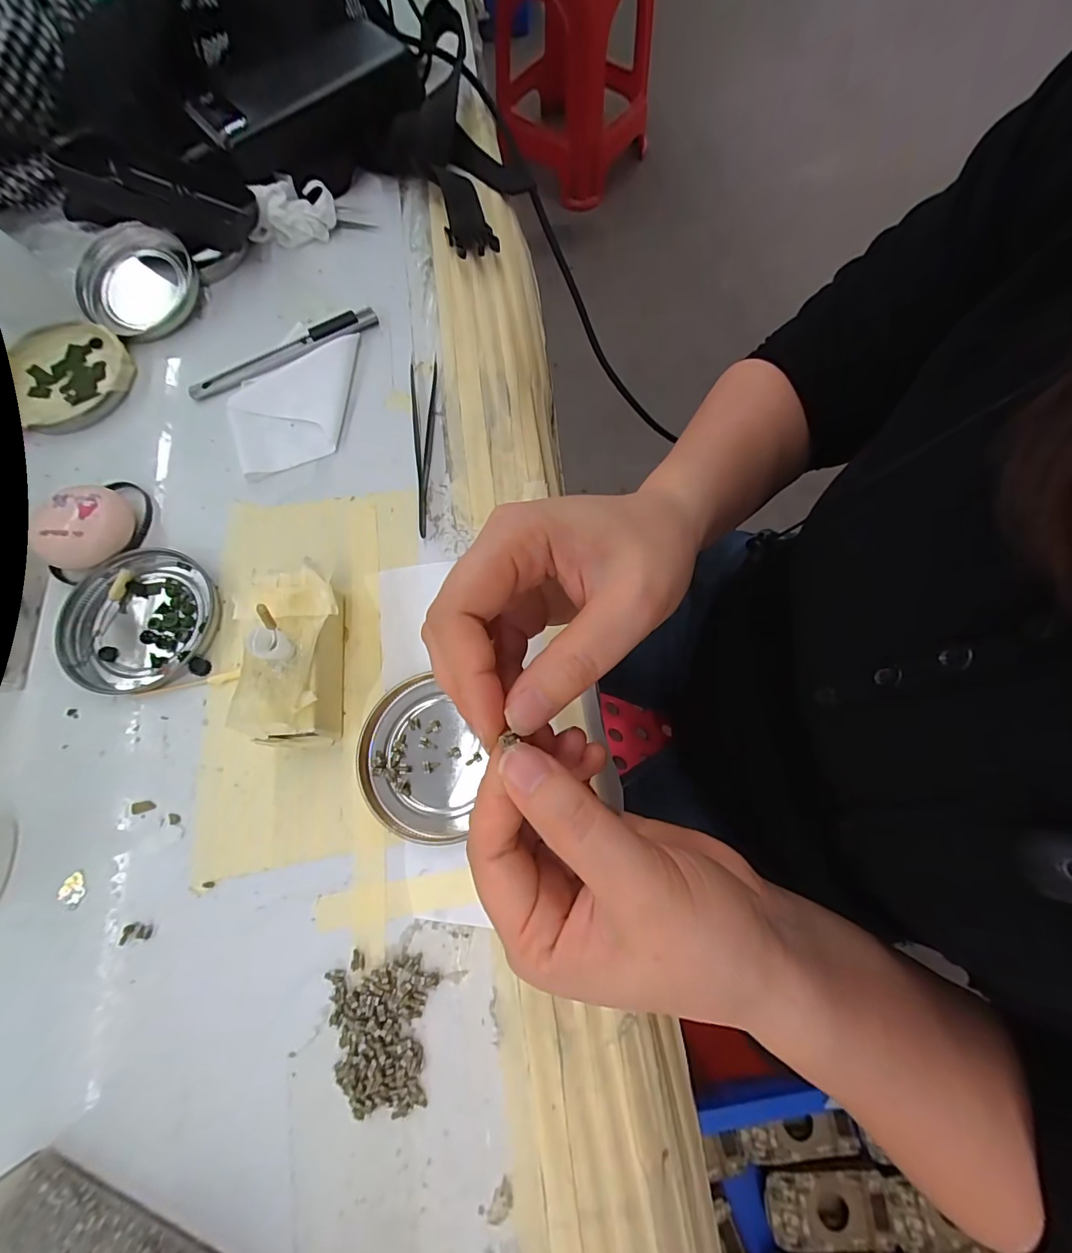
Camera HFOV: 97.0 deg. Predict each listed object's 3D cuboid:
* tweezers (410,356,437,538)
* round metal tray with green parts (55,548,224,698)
[{"bbox_3d":[-0.070,-0.111,0.287,0.017,0.004,0.123,-2,73,0],"label":"tweezers"},{"bbox_3d":[-0.216,-0.003,0.255,0.082,0.009,0.075,0,73,0],"label":"round metal tray with green parts"}]

